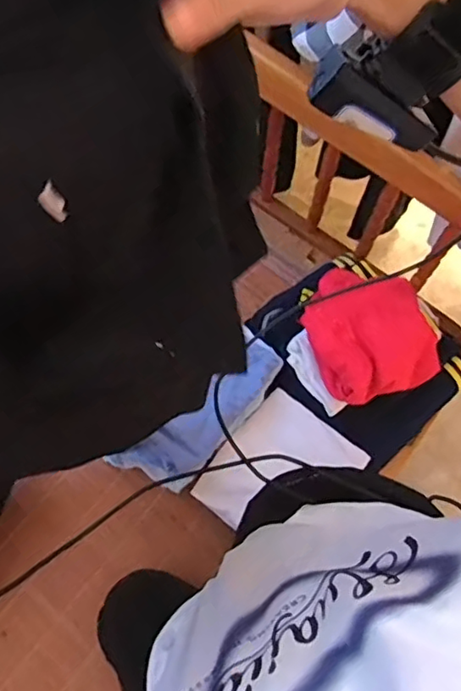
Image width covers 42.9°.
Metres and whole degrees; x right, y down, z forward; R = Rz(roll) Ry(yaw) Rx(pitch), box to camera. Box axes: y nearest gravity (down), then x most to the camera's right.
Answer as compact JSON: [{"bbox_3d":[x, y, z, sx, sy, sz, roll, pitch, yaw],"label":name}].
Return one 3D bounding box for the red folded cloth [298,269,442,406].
[{"bbox_3d":[0.211,-0.032,0.911,0.181,0.079,0.215,-25,72,-9],"label":"red folded cloth"}]

